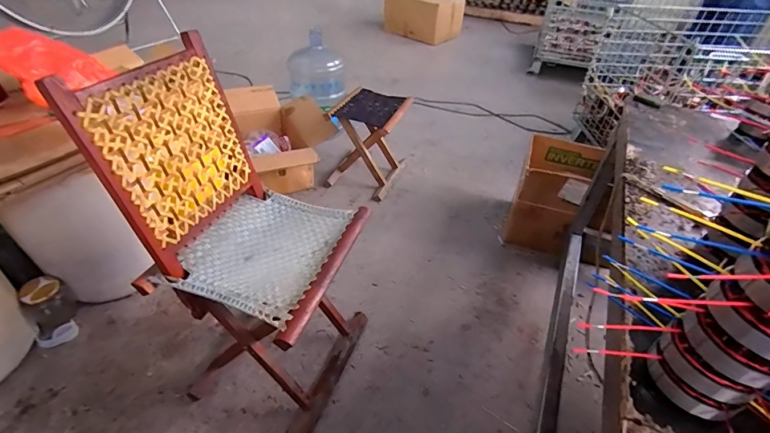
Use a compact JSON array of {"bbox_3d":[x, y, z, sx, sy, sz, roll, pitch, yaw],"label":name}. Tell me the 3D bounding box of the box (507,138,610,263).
[{"bbox_3d":[0.581,-0.072,1.397,0.215,0.308,0.296,17,42,16],"label":"box"}]

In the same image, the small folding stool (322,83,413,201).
[{"bbox_3d":[-0.069,-0.308,1.654,0.290,0.320,0.335,13,41,11],"label":"small folding stool"}]

